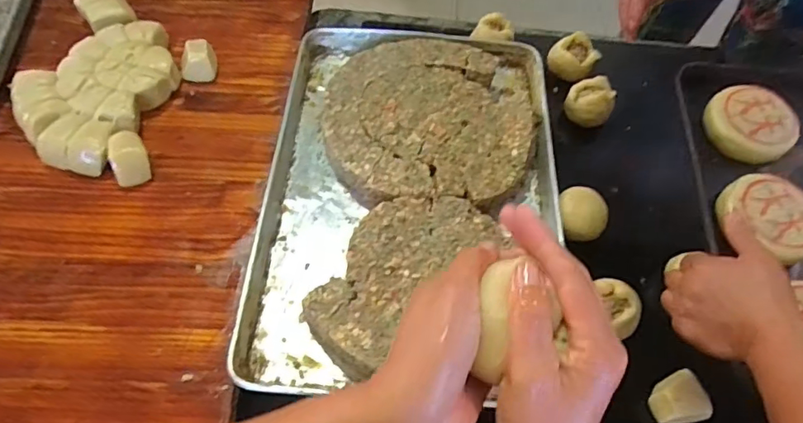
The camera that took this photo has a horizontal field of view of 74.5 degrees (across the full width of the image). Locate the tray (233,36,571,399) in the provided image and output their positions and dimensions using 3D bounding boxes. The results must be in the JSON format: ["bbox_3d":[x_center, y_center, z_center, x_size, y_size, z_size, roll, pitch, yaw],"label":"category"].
[{"bbox_3d":[0.019,-0.049,0.759,0.396,0.063,0.567,4,58,-1],"label":"tray"}]

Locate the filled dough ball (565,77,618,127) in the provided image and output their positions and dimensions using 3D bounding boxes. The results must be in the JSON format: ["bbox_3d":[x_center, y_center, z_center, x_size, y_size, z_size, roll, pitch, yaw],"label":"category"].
[{"bbox_3d":[0.306,-0.177,0.854,0.071,0.045,0.066,1,58,-2],"label":"filled dough ball"}]

